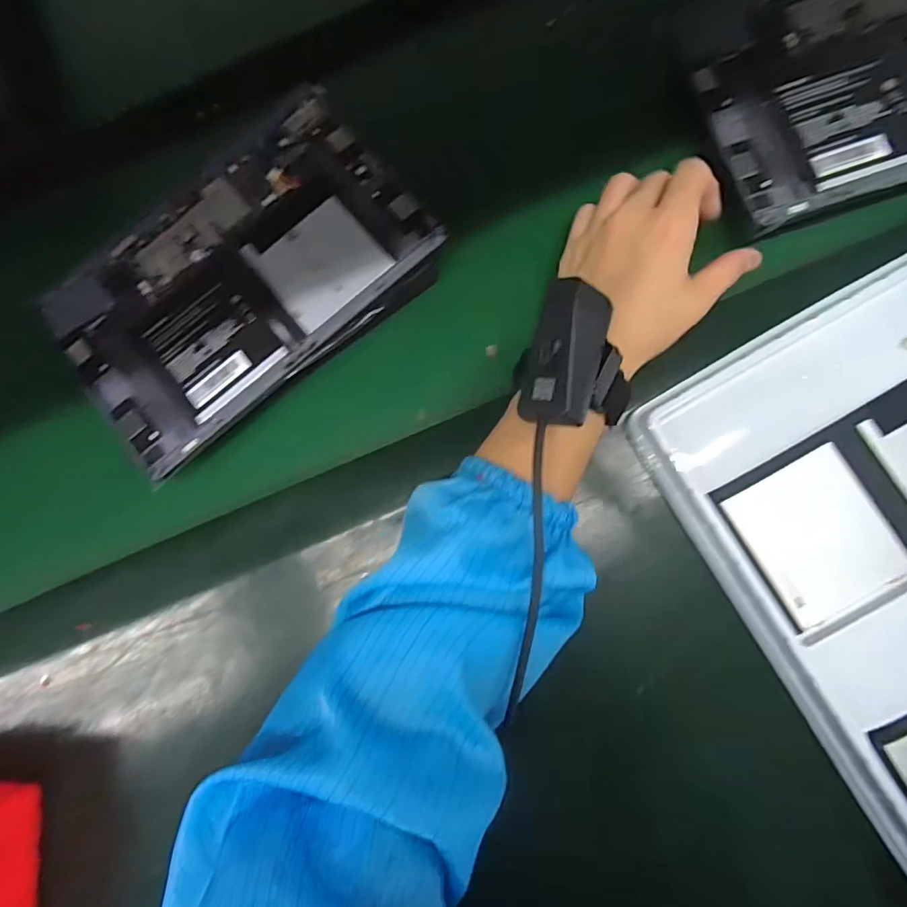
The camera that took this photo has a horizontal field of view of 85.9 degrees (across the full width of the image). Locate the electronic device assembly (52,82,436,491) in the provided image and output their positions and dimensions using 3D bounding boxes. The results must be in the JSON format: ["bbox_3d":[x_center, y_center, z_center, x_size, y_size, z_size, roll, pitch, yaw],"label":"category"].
[{"bbox_3d":[-0.145,-0.117,0.345,0.249,0.025,0.159,-39,81,0],"label":"electronic device assembly"}]

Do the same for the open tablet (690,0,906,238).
[{"bbox_3d":[0.287,-0.251,0.314,0.247,0.011,0.159,-16,81,3],"label":"open tablet"}]

